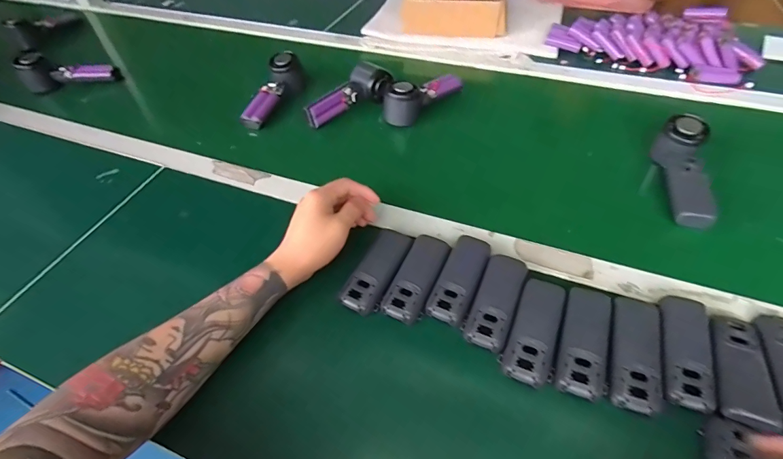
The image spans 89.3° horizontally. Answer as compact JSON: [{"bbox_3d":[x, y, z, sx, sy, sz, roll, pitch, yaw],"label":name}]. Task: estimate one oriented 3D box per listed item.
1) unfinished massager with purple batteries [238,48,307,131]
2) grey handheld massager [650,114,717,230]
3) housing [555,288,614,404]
[{"bbox_3d":[-0.206,-0.246,0.688,0.050,0.057,0.173,17,54,15],"label":"unfinished massager with purple batteries"},{"bbox_3d":[0.378,-0.071,0.509,0.059,0.039,0.161,8,65,8],"label":"grey handheld massager"},{"bbox_3d":[0.187,0.109,0.382,0.042,0.019,0.107,18,54,15],"label":"housing"}]

